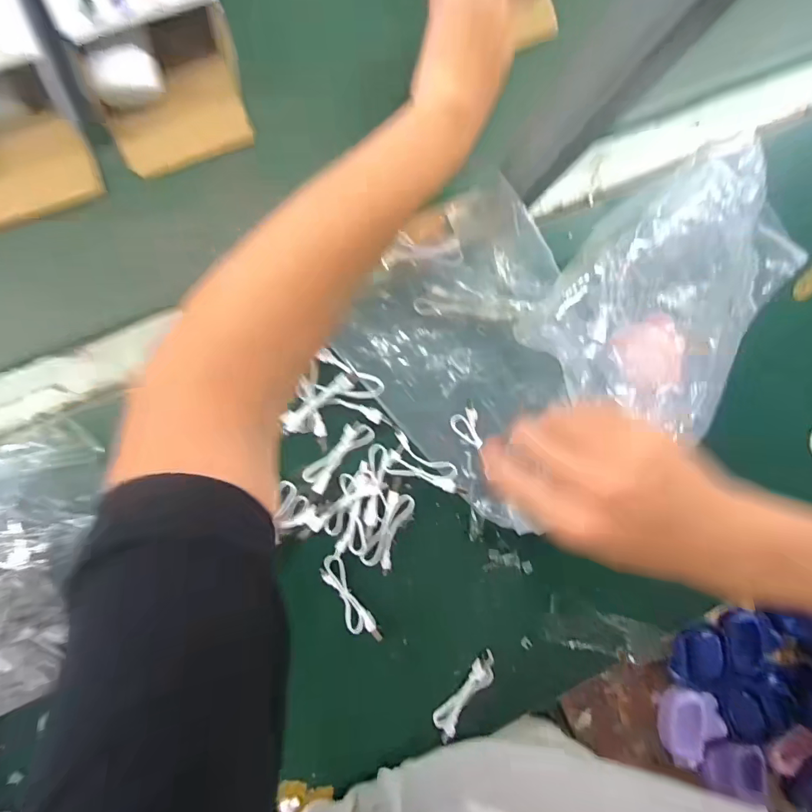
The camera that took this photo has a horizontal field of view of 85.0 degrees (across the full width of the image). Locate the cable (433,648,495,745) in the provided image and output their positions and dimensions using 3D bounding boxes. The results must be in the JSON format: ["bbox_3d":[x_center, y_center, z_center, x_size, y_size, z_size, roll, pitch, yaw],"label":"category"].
[{"bbox_3d":[0.053,0.254,0.388,0.022,0.008,0.083,38,88,-6],"label":"cable"}]

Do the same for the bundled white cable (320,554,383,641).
[{"bbox_3d":[-0.047,0.162,0.369,0.022,0.008,0.082,-26,94,-5],"label":"bundled white cable"}]

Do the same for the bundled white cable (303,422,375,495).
[{"bbox_3d":[-0.054,0.039,0.355,0.023,0.008,0.065,44,87,-6],"label":"bundled white cable"}]

